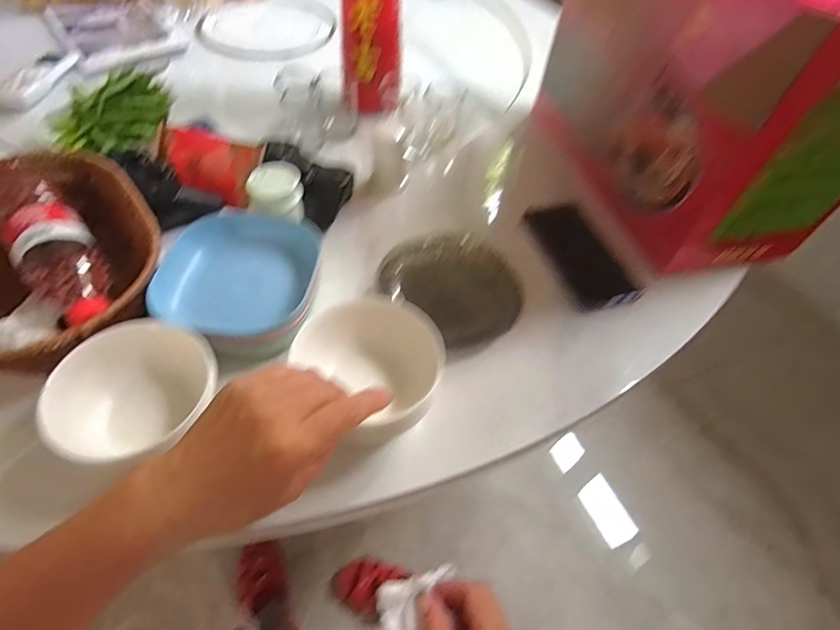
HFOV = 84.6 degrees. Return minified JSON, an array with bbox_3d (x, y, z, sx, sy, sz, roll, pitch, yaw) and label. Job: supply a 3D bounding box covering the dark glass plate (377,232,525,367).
[{"bbox_3d":[0.035,-0.035,0.477,0.143,0.027,0.132,2,53,-3],"label":"dark glass plate"}]

